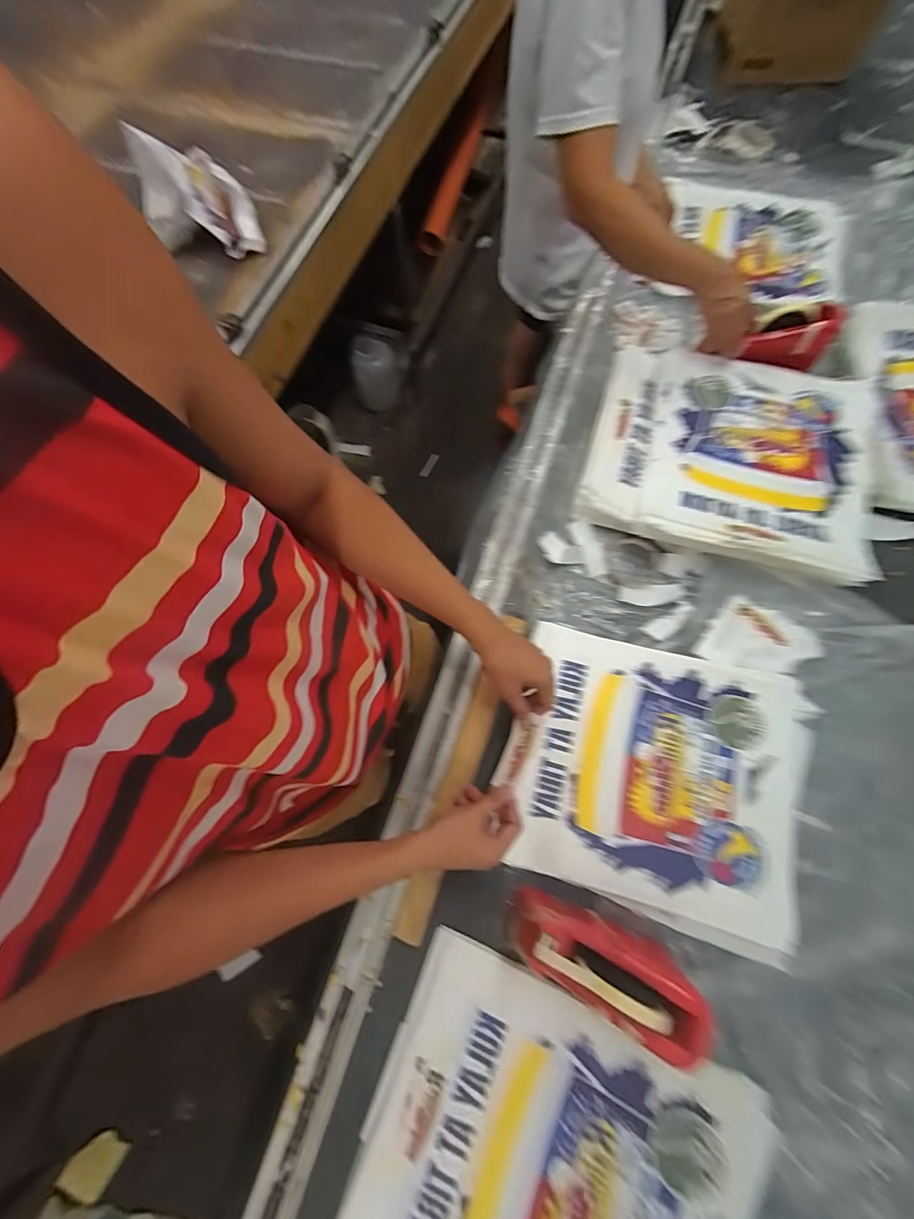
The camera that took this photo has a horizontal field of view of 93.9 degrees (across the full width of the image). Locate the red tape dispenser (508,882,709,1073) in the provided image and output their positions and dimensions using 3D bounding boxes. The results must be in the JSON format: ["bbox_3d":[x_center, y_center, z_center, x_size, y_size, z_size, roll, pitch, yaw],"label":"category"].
[{"bbox_3d":[0.159,0.402,0.477,0.208,0.110,0.081,21,74,7],"label":"red tape dispenser"}]

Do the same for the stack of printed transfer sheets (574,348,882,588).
[{"bbox_3d":[0.463,-0.268,0.713,0.457,0.052,0.411,19,74,5],"label":"stack of printed transfer sheets"}]

